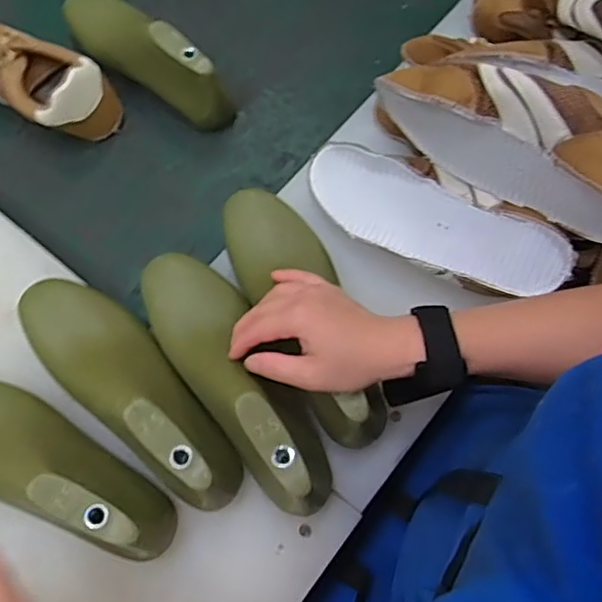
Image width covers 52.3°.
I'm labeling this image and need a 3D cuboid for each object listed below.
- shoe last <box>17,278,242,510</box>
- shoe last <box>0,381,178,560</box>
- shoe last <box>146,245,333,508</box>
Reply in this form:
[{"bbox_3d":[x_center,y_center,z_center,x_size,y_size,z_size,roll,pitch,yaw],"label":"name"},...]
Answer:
[{"bbox_3d":[-0.141,0.061,0.485,0.082,0.084,0.248,-42,75,-13],"label":"shoe last"},{"bbox_3d":[-0.209,0.115,0.464,0.249,0.086,0.078,22,73,9],"label":"shoe last"},{"bbox_3d":[-0.053,0.049,0.487,0.079,0.090,0.237,-33,73,-10],"label":"shoe last"}]

